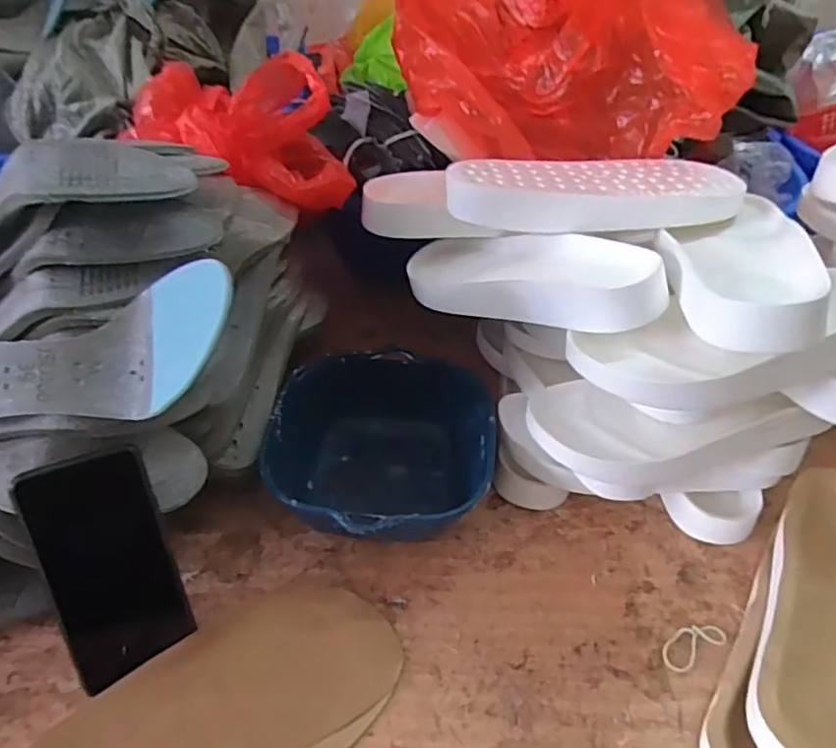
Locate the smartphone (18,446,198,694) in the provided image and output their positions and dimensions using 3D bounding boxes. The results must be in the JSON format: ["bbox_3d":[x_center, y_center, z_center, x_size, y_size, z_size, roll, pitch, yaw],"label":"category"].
[{"bbox_3d":[-0.205,0.128,0.422,0.074,0.151,0.008,-18,14,-24],"label":"smartphone"}]

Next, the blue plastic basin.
[{"bbox_3d":[-0.033,0.070,0.550,0.182,0.074,0.195,6,42,4],"label":"blue plastic basin"}]

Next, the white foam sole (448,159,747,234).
[{"bbox_3d":[0.145,-0.150,0.518,0.236,0.031,0.097,4,42,3],"label":"white foam sole"}]

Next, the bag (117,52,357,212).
[{"bbox_3d":[-0.158,-0.233,0.592,0.203,0.101,0.098,11,43,11],"label":"bag"}]

